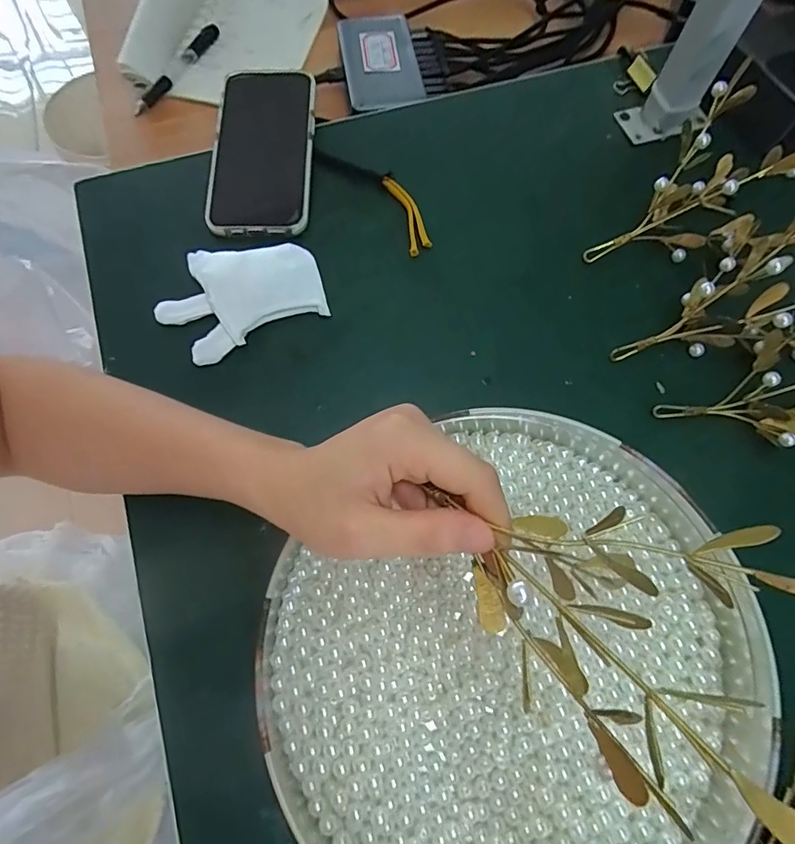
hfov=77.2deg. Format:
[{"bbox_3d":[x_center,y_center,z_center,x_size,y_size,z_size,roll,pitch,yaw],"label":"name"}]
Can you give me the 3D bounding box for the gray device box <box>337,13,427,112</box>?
[{"bbox_3d":[-0.017,-0.355,0.490,0.072,0.016,0.135,-7,70,-4],"label":"gray device box"}]

